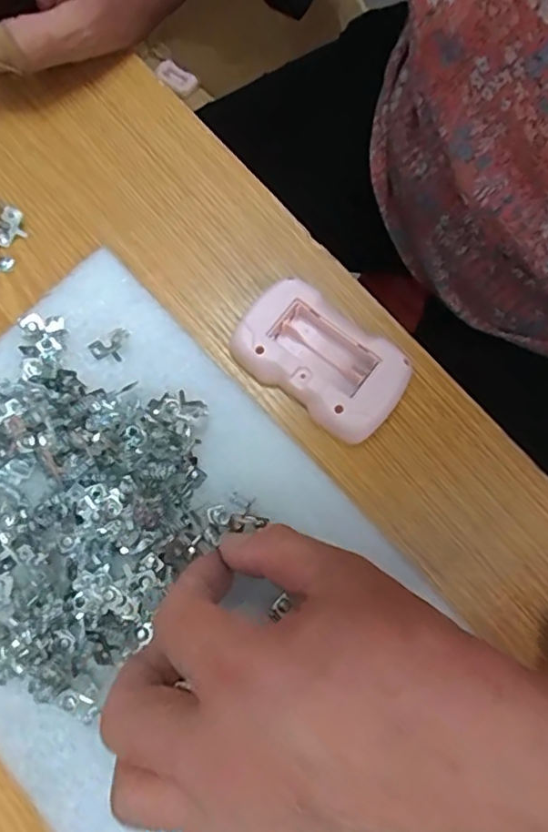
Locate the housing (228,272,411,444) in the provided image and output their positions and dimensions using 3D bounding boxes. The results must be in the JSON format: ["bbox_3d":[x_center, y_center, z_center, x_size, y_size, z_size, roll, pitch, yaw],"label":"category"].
[{"bbox_3d":[0.023,-0.029,0.289,0.083,0.019,0.049,37,79,7],"label":"housing"}]

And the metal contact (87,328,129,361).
[{"bbox_3d":[-0.081,-0.034,0.290,0.020,0.005,0.014,-32,80,-8],"label":"metal contact"}]

